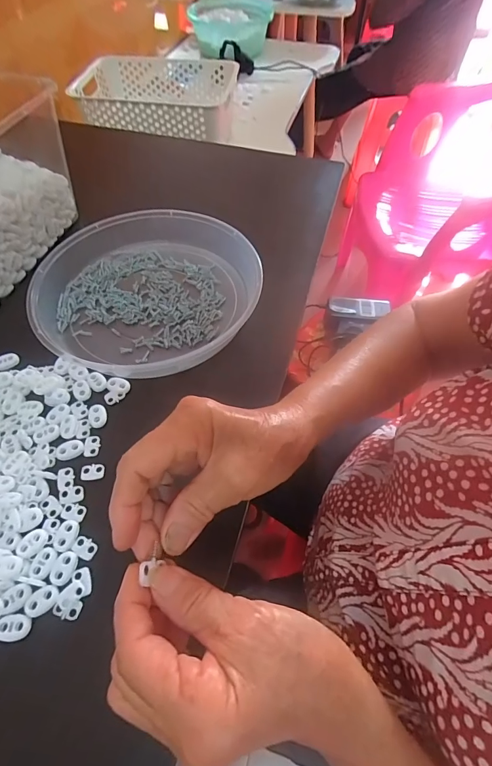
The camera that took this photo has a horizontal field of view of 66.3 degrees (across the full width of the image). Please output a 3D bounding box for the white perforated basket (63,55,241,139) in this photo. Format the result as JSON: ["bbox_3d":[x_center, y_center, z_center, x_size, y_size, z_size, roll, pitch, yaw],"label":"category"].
[{"bbox_3d":[-0.191,-0.582,0.772,0.317,0.071,0.220,10,57,5],"label":"white perforated basket"}]

